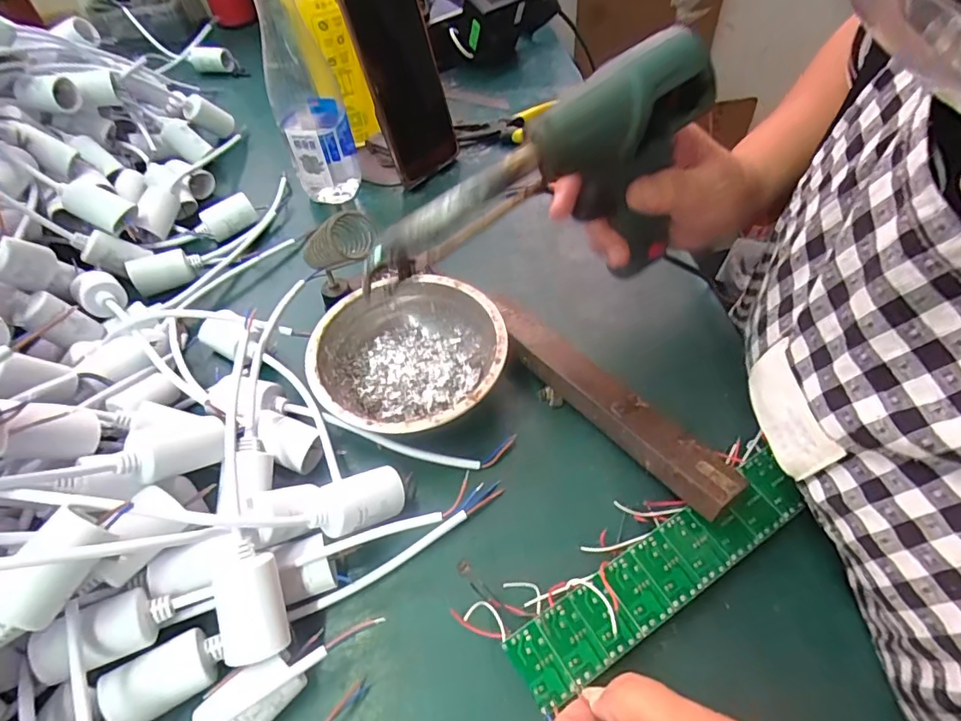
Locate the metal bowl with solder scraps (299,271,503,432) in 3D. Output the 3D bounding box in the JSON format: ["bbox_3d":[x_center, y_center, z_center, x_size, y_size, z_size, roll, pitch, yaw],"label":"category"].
[{"bbox_3d":[-0.049,-0.001,0.354,0.124,0.035,0.123,-1,53,1],"label":"metal bowl with solder scraps"}]

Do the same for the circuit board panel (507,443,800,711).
[{"bbox_3d":[0.097,0.108,0.273,0.181,0.004,0.035,-29,59,-16],"label":"circuit board panel"}]

